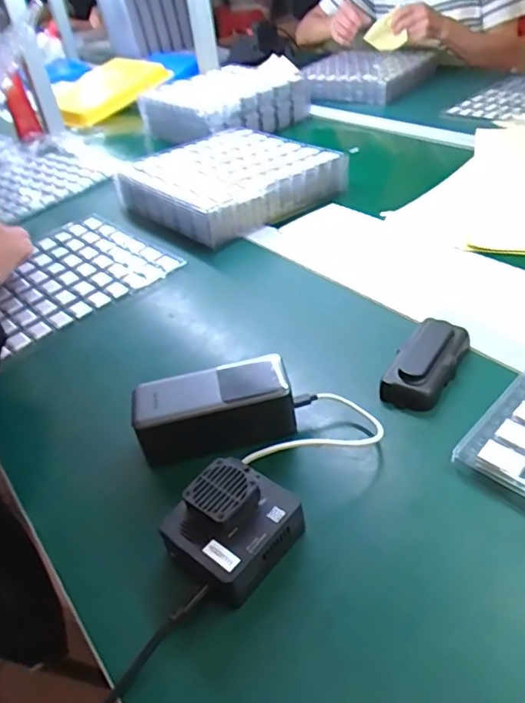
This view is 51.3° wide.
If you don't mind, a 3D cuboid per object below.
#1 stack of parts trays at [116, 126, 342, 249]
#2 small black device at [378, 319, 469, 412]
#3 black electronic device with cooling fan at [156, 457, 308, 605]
[{"bbox_3d":[-0.052,-0.271,0.860,0.288,0.052,0.256,-33,44,-28],"label":"stack of parts trays"},{"bbox_3d":[0.146,0.011,0.489,0.049,0.027,0.099,20,46,31],"label":"small black device"},{"bbox_3d":[-0.021,0.121,0.379,0.070,0.050,0.079,25,49,35],"label":"black electronic device with cooling fan"}]

